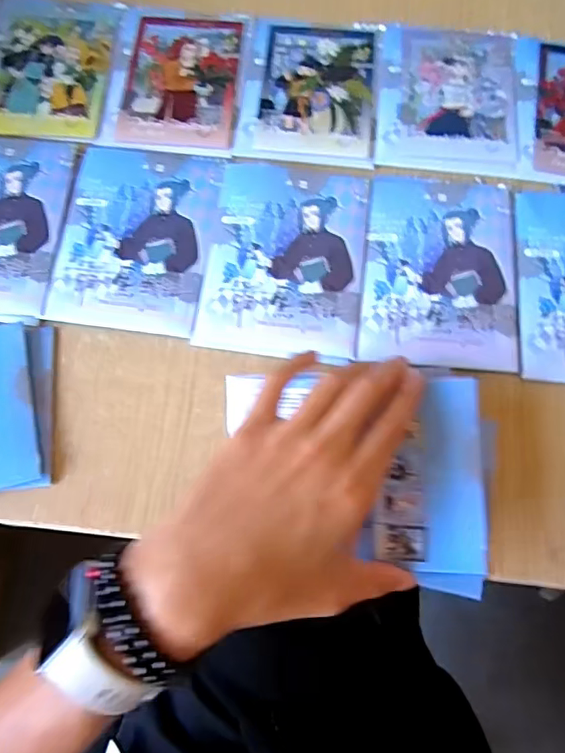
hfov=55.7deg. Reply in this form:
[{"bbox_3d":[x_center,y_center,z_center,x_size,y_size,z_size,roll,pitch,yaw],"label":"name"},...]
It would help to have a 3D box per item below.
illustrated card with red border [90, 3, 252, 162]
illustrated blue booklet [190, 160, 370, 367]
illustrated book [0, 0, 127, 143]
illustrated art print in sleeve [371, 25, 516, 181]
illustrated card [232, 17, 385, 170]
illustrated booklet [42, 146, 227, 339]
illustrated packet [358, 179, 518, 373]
[{"bbox_3d":[-0.085,-0.238,0.429,0.106,0.006,0.140,6,72,3],"label":"illustrated card with red border"},{"bbox_3d":[0.002,-0.085,0.375,0.109,0.004,0.144,6,72,3],"label":"illustrated blue booklet"},{"bbox_3d":[-0.191,-0.252,0.433,0.107,0.007,0.149,3,72,2],"label":"illustrated book"},{"bbox_3d":[0.132,-0.223,0.428,0.107,0.005,0.140,6,72,2],"label":"illustrated art print in sleeve"},{"bbox_3d":[0.024,-0.233,0.430,0.109,0.007,0.141,6,72,3],"label":"illustrated card"},{"bbox_3d":[-0.104,-0.102,0.383,0.106,0.004,0.141,6,72,3],"label":"illustrated booklet"},{"bbox_3d":[0.110,-0.078,0.372,0.104,0.004,0.146,5,72,2],"label":"illustrated packet"}]

